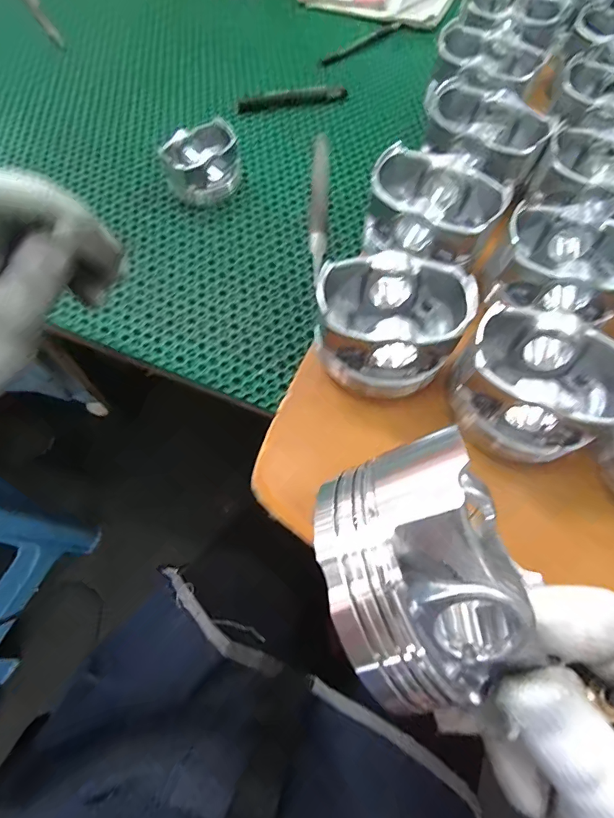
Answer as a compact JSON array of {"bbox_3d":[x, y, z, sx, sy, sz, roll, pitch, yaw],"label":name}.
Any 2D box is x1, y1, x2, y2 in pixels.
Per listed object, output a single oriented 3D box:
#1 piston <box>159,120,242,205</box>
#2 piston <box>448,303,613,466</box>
[{"bbox_3d":[-0.117,-0.277,0.474,0.085,0.054,0.087,-12,66,-6],"label":"piston"},{"bbox_3d":[0.121,-0.011,0.230,0.082,0.053,0.071,32,69,14],"label":"piston"}]

